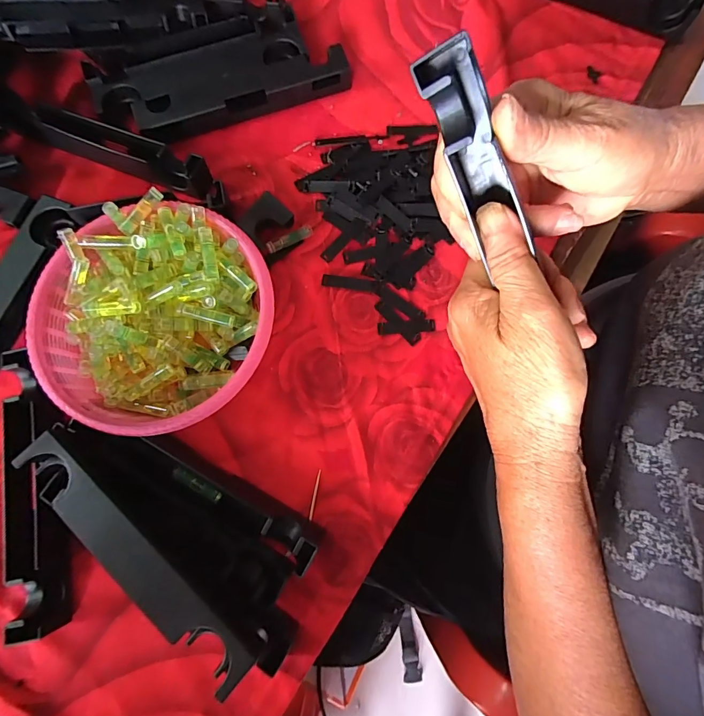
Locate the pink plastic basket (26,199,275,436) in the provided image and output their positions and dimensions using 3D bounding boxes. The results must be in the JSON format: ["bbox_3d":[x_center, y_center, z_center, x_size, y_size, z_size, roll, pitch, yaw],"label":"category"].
[{"bbox_3d":[-0.146,-0.029,0.313,0.164,0.054,0.163,0,77,1],"label":"pink plastic basket"}]

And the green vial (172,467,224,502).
[{"bbox_3d":[-0.114,0.093,0.302,0.041,0.008,0.007,30,79,7],"label":"green vial"}]

